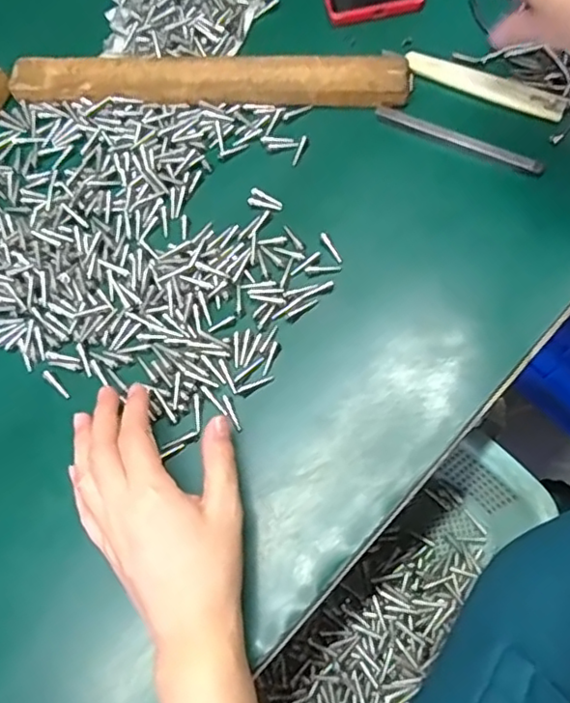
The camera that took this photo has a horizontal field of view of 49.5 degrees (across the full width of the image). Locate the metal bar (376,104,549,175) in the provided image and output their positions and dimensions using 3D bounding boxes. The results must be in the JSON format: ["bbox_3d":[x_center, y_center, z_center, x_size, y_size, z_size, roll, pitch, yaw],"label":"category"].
[{"bbox_3d":[0.123,-0.152,0.443,0.125,0.010,0.011,29,76,12],"label":"metal bar"}]

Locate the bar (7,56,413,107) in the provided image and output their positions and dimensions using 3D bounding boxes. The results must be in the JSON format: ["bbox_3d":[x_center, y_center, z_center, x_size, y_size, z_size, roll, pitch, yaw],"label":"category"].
[{"bbox_3d":[-0.061,-0.208,0.475,0.303,0.028,0.034,3,72,5],"label":"bar"}]

